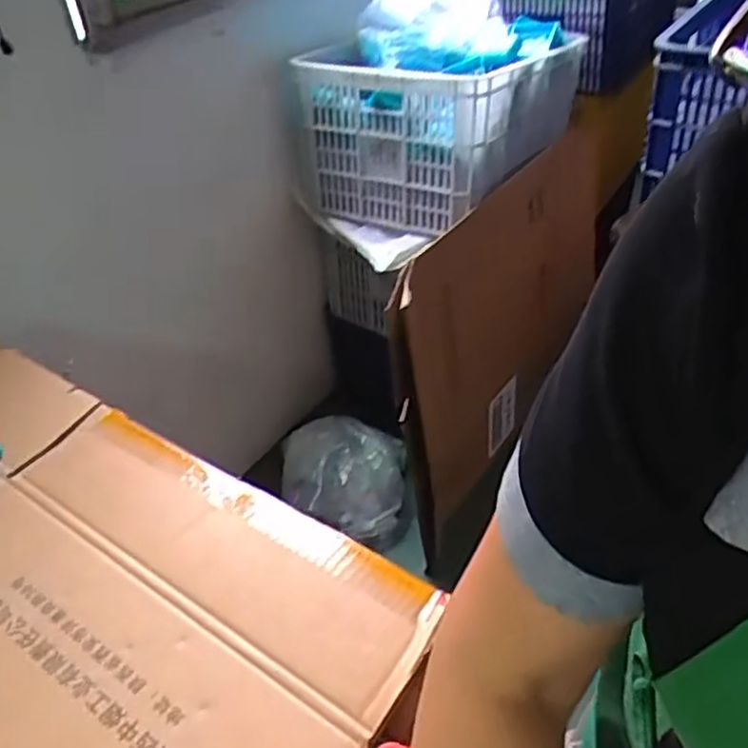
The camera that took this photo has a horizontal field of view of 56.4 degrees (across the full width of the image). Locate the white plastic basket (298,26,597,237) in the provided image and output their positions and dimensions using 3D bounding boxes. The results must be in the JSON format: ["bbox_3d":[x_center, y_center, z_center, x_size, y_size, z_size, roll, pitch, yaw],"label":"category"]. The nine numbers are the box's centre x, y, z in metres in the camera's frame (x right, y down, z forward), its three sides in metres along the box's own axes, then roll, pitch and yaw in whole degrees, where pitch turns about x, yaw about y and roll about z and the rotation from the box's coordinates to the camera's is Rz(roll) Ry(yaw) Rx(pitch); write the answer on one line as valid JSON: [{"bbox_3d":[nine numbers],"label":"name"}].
[{"bbox_3d":[0.168,-0.603,1.614,0.435,0.324,0.642,21,46,27],"label":"white plastic basket"}]

